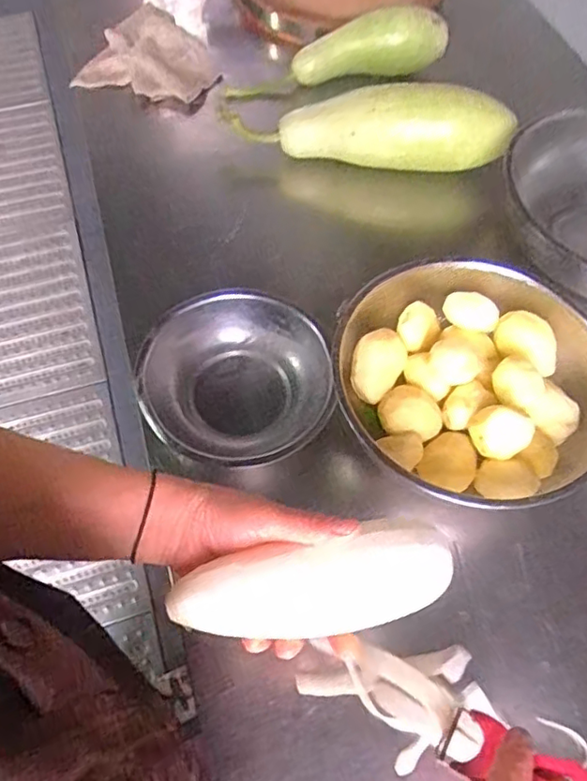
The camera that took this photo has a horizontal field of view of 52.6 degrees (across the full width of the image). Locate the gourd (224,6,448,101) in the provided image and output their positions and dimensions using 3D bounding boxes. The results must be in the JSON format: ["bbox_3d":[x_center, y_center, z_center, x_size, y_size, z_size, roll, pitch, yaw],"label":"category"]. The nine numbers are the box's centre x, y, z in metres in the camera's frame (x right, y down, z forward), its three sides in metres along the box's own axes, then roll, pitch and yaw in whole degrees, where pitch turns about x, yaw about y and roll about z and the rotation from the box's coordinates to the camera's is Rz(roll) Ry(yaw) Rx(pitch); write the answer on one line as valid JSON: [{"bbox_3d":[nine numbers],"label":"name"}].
[{"bbox_3d":[0.064,-0.497,0.900,0.332,0.078,0.081,-11,61,9],"label":"gourd"}]

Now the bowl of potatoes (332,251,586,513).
[{"bbox_3d":[0.170,-0.006,0.564,0.246,0.092,0.244,1,61,-1],"label":"bowl of potatoes"}]

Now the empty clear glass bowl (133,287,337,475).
[{"bbox_3d":[-0.055,-0.002,0.586,0.178,0.096,0.187,-20,63,-12],"label":"empty clear glass bowl"}]

